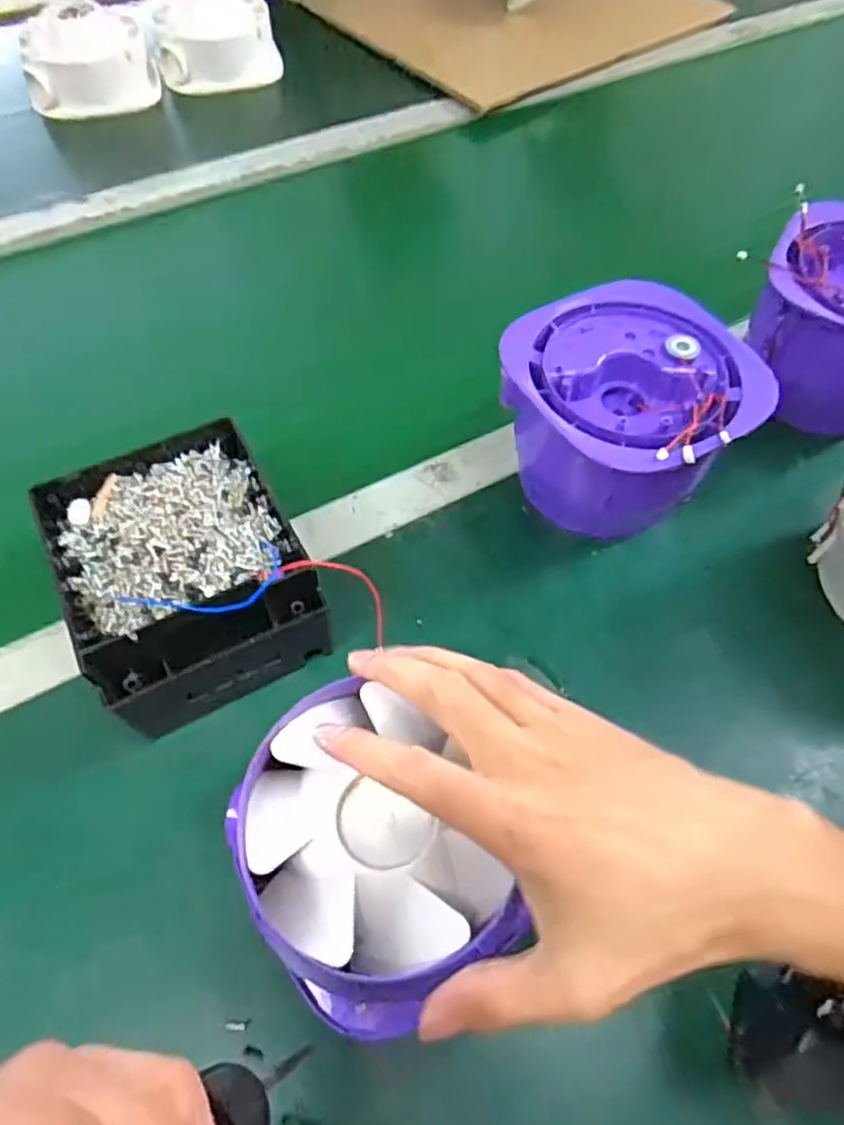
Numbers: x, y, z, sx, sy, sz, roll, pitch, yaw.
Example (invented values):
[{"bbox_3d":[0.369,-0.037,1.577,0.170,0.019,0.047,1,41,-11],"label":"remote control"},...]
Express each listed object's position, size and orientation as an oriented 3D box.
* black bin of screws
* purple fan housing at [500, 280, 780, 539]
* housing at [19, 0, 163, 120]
[{"bbox_3d":[-0.135,0.006,0.379,0.120,0.067,0.149,-26,63,-16],"label":"black bin of screws"},{"bbox_3d":[0.123,-0.090,0.427,0.130,0.103,0.136,-27,63,-17],"label":"purple fan housing"},{"bbox_3d":[-0.356,-0.536,0.704,0.133,0.075,0.093,-19,61,-13],"label":"housing"}]

